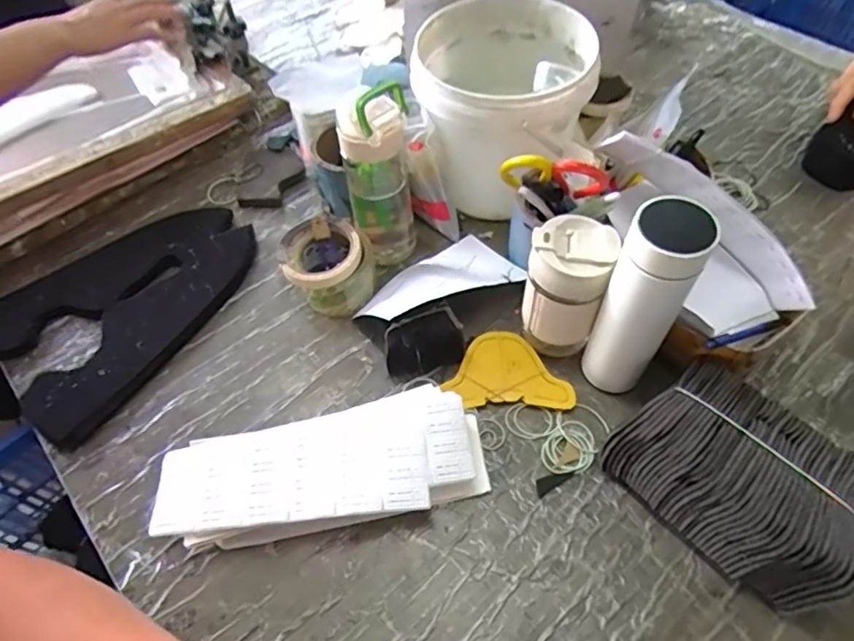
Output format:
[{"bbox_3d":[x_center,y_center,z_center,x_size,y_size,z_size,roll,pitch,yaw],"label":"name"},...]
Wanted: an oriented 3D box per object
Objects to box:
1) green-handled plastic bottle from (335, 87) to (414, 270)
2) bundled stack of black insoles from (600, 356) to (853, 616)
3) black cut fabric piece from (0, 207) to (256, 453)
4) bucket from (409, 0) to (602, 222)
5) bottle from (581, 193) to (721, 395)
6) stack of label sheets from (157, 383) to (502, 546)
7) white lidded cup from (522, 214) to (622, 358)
[{"bbox_3d":[-0.054,-0.164,0.636,0.075,0.227,0.076,-11,56,-4],"label":"green-handled plastic bottle"},{"bbox_3d":[0.282,0.136,0.499,0.140,0.099,0.194,-39,62,-20],"label":"bundled stack of black insoles"},{"bbox_3d":[-0.363,-0.030,0.692,0.233,0.030,0.320,35,65,23],"label":"black cut fabric piece"},{"bbox_3d":[0.095,-0.260,0.713,0.210,0.182,0.245,4,57,6],"label":"bucket"},{"bbox_3d":[0.196,-0.011,0.522,0.063,0.225,0.065,21,60,17],"label":"bottle"},{"bbox_3d":[-0.101,0.144,0.549,0.311,0.050,0.115,-11,56,-4],"label":"stack of label sheets"},{"bbox_3d":[0.143,-0.034,0.585,0.076,0.146,0.073,-2,56,2],"label":"white lidded cup"}]

